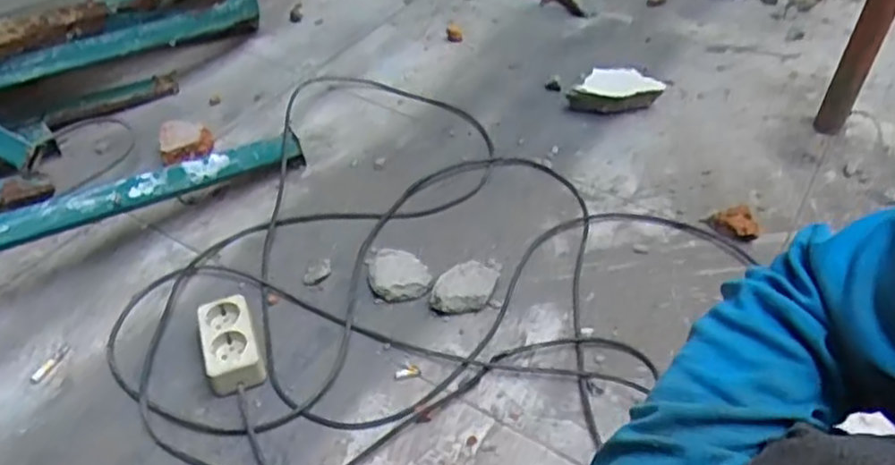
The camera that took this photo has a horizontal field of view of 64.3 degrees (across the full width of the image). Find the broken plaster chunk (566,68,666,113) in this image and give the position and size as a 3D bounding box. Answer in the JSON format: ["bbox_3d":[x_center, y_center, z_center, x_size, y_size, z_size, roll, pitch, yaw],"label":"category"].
[{"bbox_3d":[0.274,-0.231,1.157,0.158,0.044,0.071,-11,45,-10],"label":"broken plaster chunk"}]

